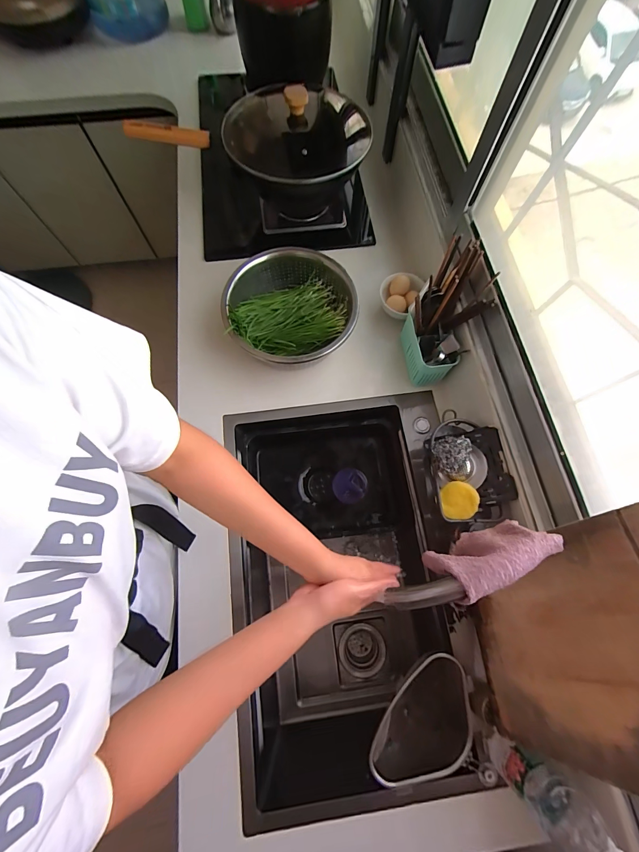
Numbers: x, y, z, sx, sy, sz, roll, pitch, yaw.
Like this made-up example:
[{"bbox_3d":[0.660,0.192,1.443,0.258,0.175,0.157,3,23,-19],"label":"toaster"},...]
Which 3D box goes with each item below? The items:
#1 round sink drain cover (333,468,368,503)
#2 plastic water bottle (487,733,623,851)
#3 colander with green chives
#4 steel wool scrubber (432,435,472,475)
[{"bbox_3d":[0.073,0.144,0.790,0.081,0.020,0.081,0,72,0],"label":"round sink drain cover"},{"bbox_3d":[0.295,0.476,0.423,0.065,0.226,0.069,0,72,0],"label":"plastic water bottle"},{"bbox_3d":[-0.060,-0.244,0.703,0.262,0.097,0.269,4,72,1],"label":"colander with green chives"},{"bbox_3d":[0.213,0.042,0.529,0.055,0.044,0.062,-8,73,-2],"label":"steel wool scrubber"}]

